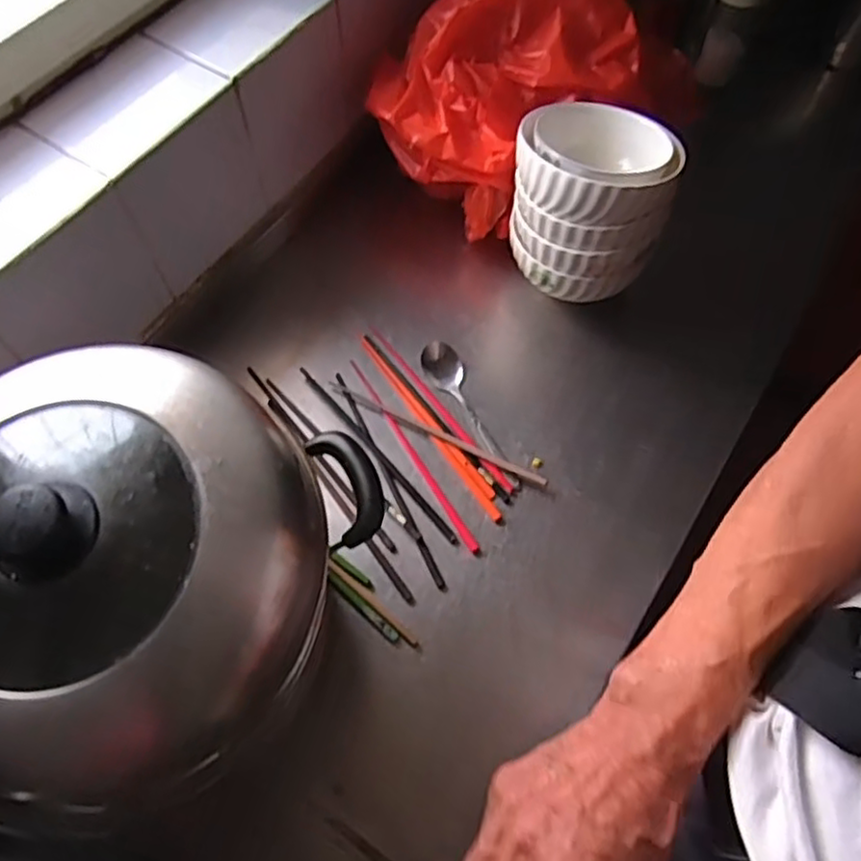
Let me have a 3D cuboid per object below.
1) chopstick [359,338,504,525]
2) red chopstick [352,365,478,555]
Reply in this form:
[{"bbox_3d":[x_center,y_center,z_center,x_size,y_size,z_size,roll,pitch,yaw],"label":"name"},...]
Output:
[{"bbox_3d":[-0.004,-0.007,0.694,0.010,0.009,0.244,-31,68,-15],"label":"chopstick"},{"bbox_3d":[-0.020,0.021,0.678,0.011,0.009,0.236,-28,67,-14],"label":"red chopstick"}]

